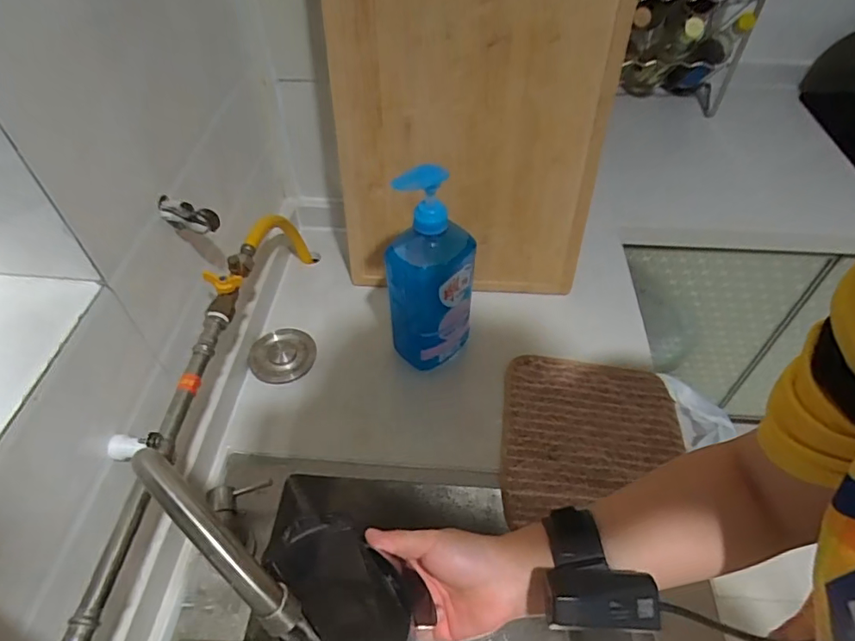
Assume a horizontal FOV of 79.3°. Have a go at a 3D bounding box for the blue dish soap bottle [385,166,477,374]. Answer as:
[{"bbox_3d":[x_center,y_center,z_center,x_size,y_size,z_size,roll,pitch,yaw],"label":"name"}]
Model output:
[{"bbox_3d":[0.000,-0.056,0.596,0.103,0.271,0.068,-27,41,-21],"label":"blue dish soap bottle"}]

